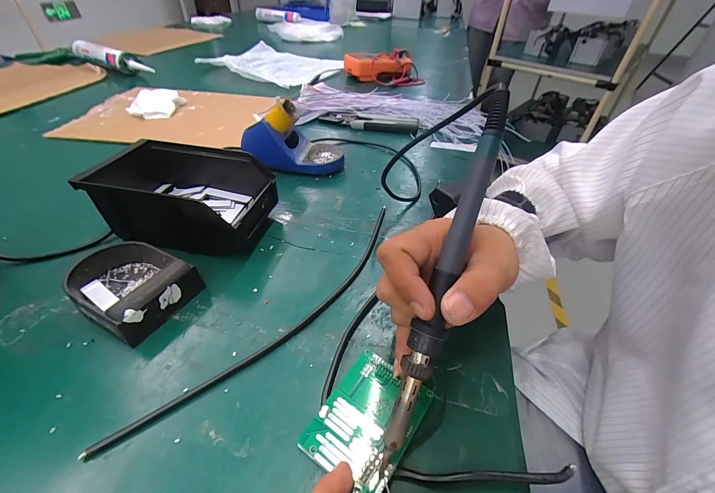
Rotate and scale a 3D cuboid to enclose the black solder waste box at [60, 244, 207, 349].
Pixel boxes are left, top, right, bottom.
[{"bbox_3d":[-0.209,0.033,0.288,0.109,0.035,0.077,22,46,19],"label":"black solder waste box"}]

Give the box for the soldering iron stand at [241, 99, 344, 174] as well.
[{"bbox_3d":[-0.099,-0.165,0.477,0.154,0.085,0.076,2,43,-1],"label":"soldering iron stand"}]

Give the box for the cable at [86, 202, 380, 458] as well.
[{"bbox_3d":[-0.054,0.054,0.294,0.046,0.005,0.337,30,49,25],"label":"cable"}]

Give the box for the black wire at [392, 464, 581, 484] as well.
[{"bbox_3d":[0.079,0.142,0.195,0.108,0.017,0.009,2,43,-2],"label":"black wire"}]

